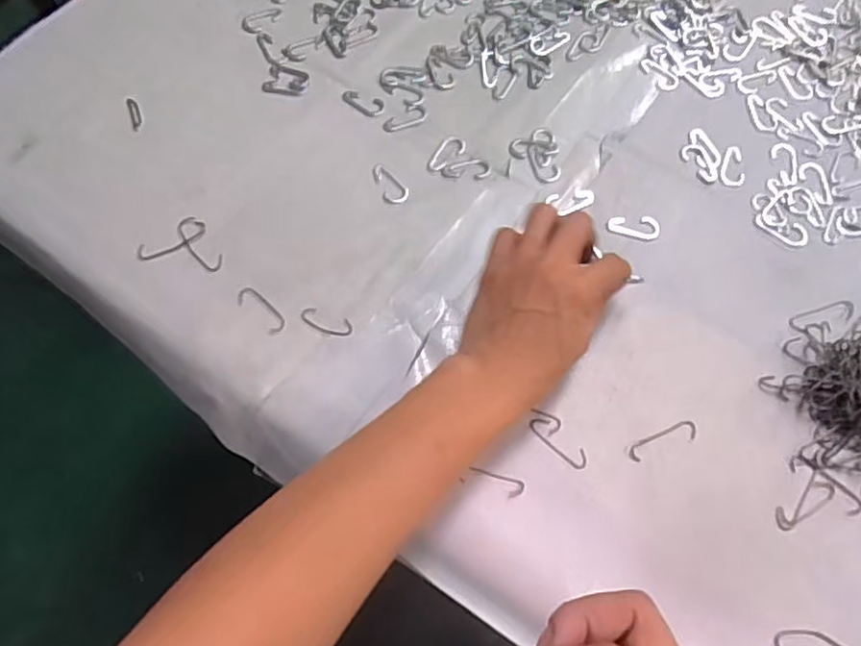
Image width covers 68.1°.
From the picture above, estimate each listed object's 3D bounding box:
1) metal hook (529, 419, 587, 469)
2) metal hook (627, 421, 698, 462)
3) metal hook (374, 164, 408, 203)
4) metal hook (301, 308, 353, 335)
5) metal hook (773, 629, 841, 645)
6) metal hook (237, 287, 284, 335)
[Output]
[{"bbox_3d":[0.080,0.073,0.394,0.042,0.004,0.013,41,73,18],"label":"metal hook"},{"bbox_3d":[0.143,0.072,0.391,0.045,0.004,0.012,-19,67,-7],"label":"metal hook"},{"bbox_3d":[-0.032,-0.102,0.469,0.018,0.004,0.035,-41,71,-16],"label":"metal hook"},{"bbox_3d":[-0.070,-0.001,0.427,0.036,0.004,0.014,18,67,9],"label":"metal hook"},{"bbox_3d":[0.206,0.174,0.341,0.040,0.004,0.018,16,67,8],"label":"metal hook"},{"bbox_3d":[-0.114,-0.009,0.428,0.040,0.004,0.015,39,72,17],"label":"metal hook"}]

